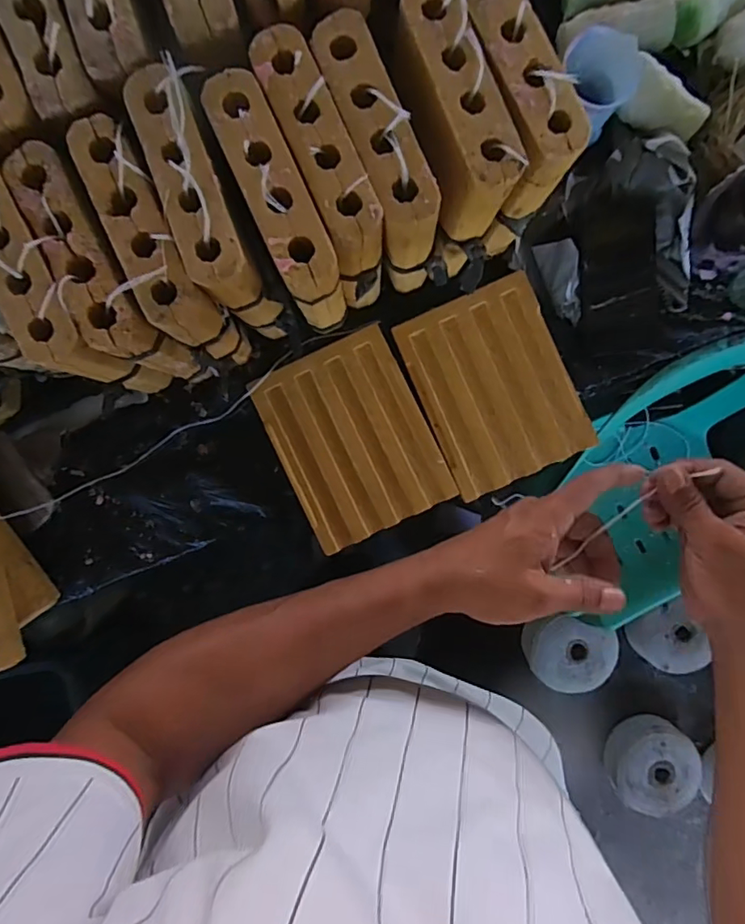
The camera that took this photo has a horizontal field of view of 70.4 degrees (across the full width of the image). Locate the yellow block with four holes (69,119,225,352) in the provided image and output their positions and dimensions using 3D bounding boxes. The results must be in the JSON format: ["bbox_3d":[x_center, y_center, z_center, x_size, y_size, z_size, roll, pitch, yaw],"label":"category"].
[{"bbox_3d":[-0.179,-0.179,0.422,0.045,0.062,0.164,-26,92,-1],"label":"yellow block with four holes"}]

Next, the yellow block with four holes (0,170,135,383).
[{"bbox_3d":[-0.271,-0.149,0.437,0.043,0.092,0.172,-26,92,-1],"label":"yellow block with four holes"}]

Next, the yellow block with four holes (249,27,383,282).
[{"bbox_3d":[-0.043,-0.243,0.427,0.042,0.074,0.163,-26,92,-1],"label":"yellow block with four holes"}]

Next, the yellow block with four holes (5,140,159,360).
[{"bbox_3d":[-0.226,-0.160,0.411,0.049,0.036,0.167,-27,92,-1],"label":"yellow block with four holes"}]

